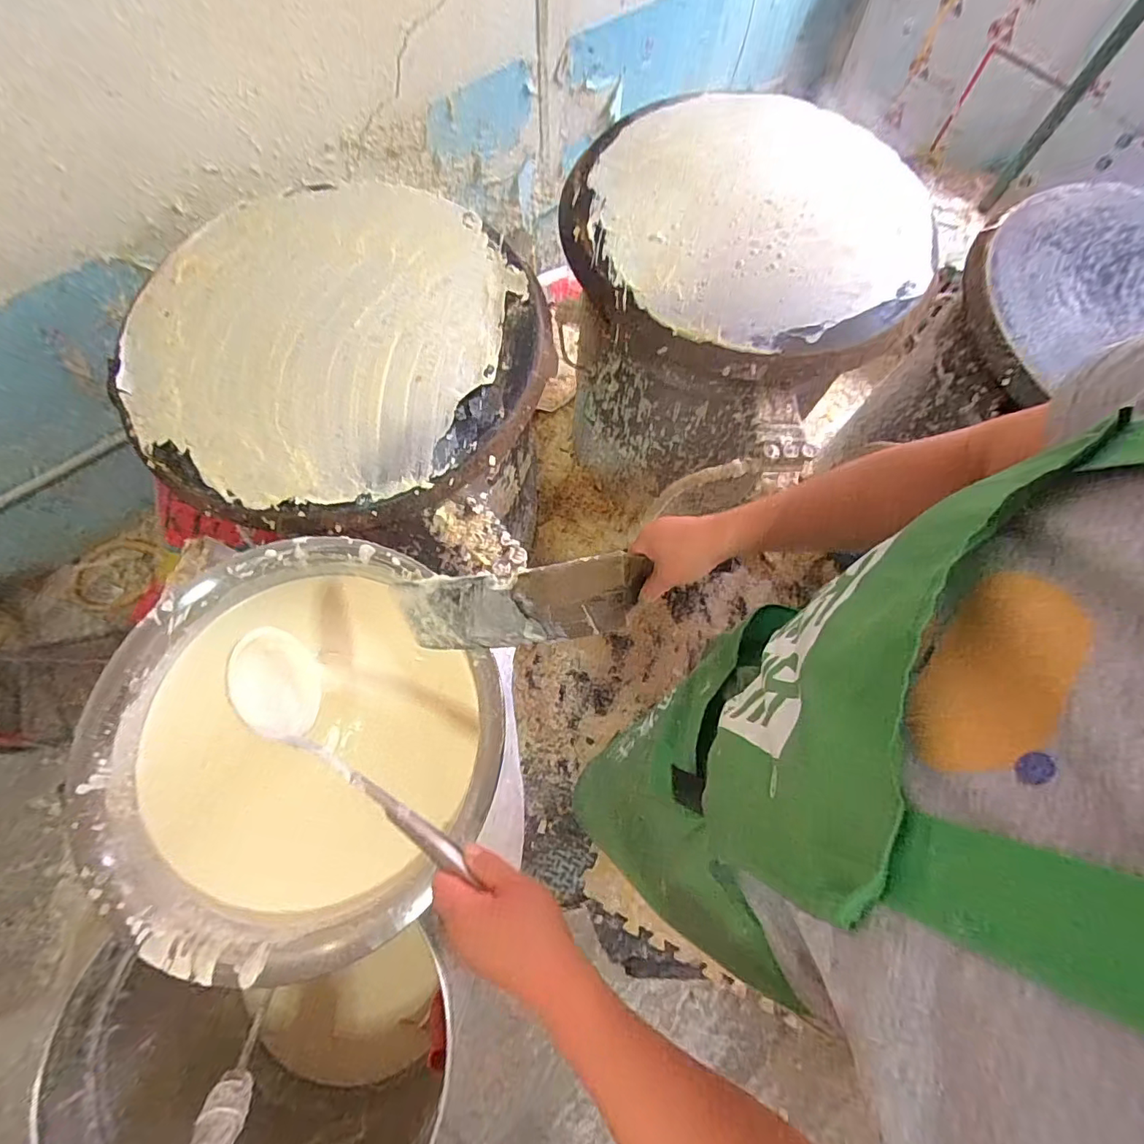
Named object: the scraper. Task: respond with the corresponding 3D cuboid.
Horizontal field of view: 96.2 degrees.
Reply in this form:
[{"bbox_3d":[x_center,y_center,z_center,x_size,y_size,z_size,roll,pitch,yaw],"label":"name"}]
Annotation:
[{"bbox_3d":[-0.054,0.036,0.563,0.259,0.120,0.018,-4,43,1],"label":"scraper"}]

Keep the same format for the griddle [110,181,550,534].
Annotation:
[{"bbox_3d":[-0.351,-0.343,0.772,0.584,0.067,0.590,1,72,-2],"label":"griddle"}]

